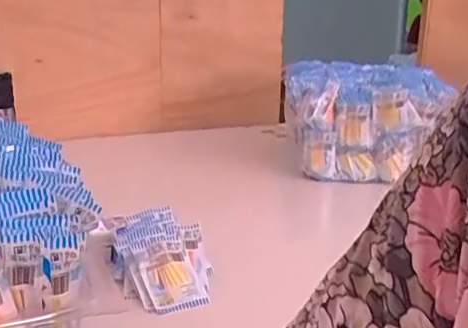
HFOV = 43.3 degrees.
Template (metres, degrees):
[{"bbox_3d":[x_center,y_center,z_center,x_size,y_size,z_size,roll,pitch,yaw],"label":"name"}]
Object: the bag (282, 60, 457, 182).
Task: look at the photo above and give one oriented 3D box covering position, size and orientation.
[{"bbox_3d":[0.264,-0.103,1.290,0.309,0.204,0.386,0,15,-4],"label":"bag"}]

